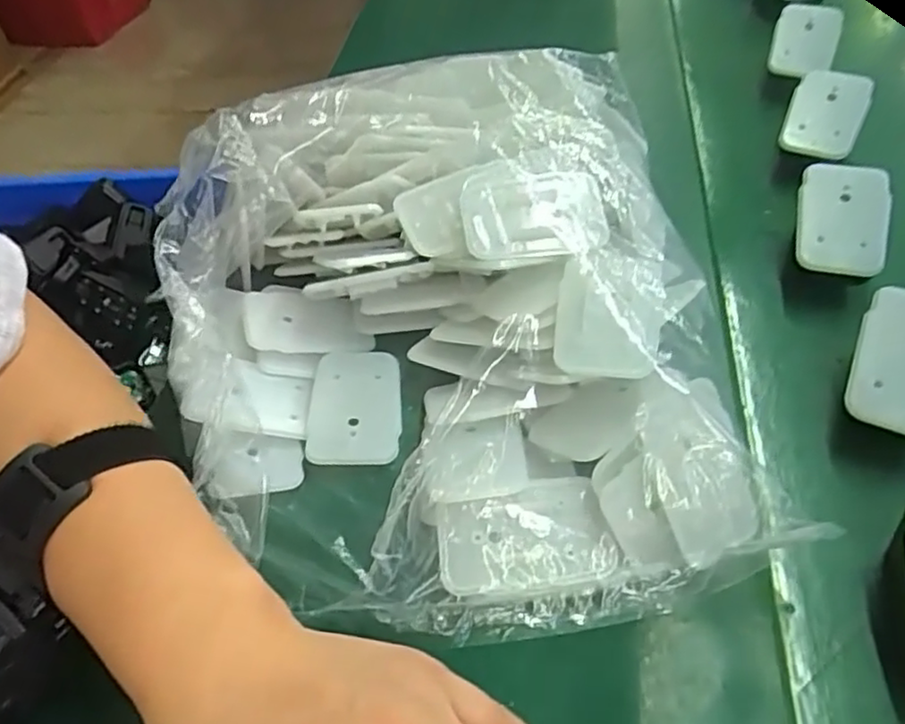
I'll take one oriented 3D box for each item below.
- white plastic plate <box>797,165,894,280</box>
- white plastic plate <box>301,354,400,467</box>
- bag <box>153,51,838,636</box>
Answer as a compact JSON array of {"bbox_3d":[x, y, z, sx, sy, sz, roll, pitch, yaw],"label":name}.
[{"bbox_3d":[0.205,-0.075,0.355,0.043,0.007,0.061,9,76,17],"label":"white plastic plate"},{"bbox_3d":[-0.048,0.022,0.337,0.044,0.005,0.065,-2,49,1],"label":"white plastic plate"},{"bbox_3d":[-0.013,-0.037,0.322,0.253,0.093,0.300,-6,49,-2],"label":"bag"}]

